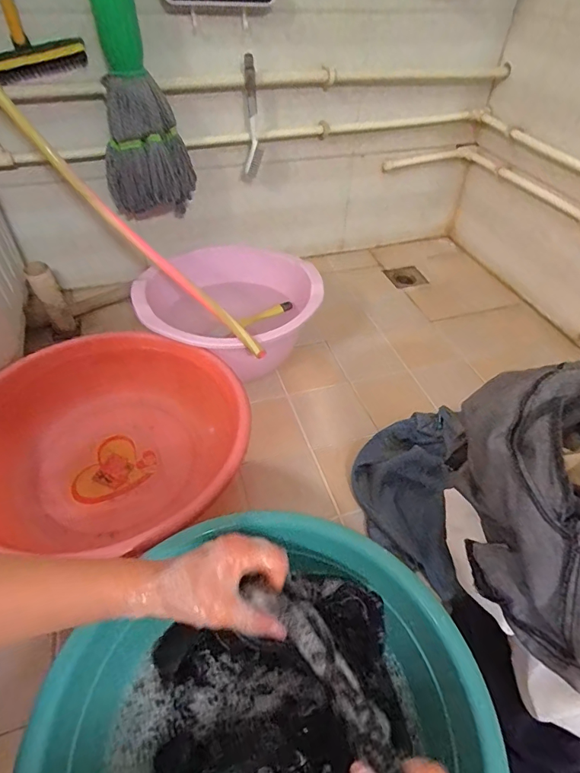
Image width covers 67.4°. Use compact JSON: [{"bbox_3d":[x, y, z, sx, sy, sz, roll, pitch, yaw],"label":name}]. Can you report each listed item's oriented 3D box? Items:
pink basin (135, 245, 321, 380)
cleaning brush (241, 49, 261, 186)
[{"bbox_3d":[-0.132,-0.166,0.950,0.371,0.122,0.356,18,49,15],"label":"pink basin"},{"bbox_3d":[-0.091,-0.606,1.010,0.047,0.248,0.038,0,47,0],"label":"cleaning brush"}]

